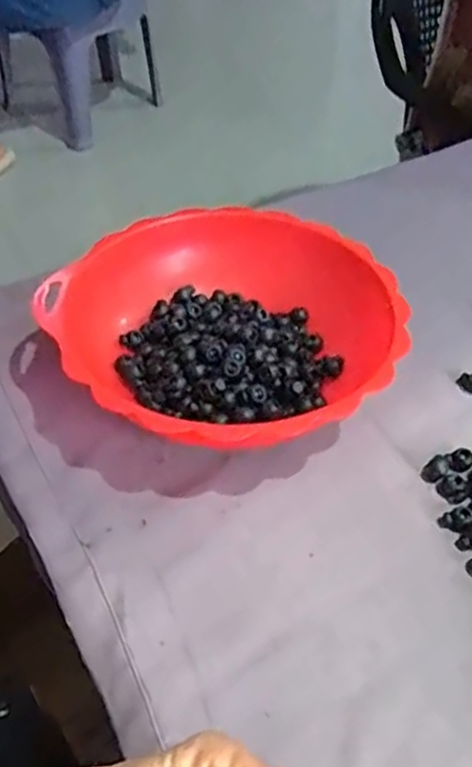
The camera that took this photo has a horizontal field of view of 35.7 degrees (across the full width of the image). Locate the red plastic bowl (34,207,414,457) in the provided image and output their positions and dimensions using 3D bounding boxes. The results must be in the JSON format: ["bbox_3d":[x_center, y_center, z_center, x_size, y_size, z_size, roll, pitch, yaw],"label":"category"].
[{"bbox_3d":[-0.004,-0.030,0.535,0.225,0.077,0.227,0,46,0],"label":"red plastic bowl"}]

